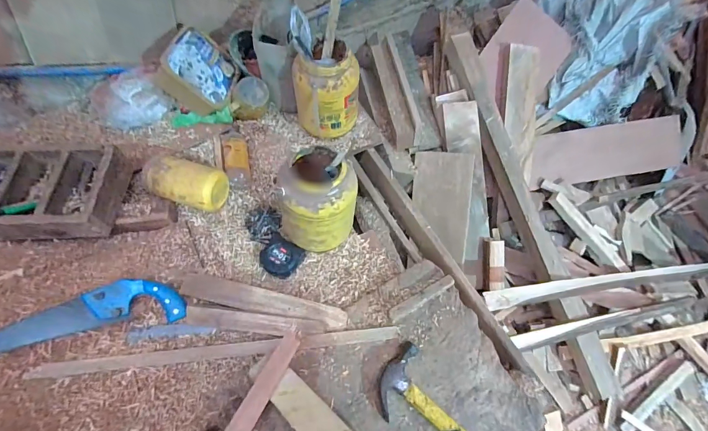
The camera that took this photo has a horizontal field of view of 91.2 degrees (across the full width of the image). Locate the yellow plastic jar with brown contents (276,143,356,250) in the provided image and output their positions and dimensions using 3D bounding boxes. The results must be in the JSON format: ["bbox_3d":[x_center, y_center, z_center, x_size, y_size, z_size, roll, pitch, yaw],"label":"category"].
[{"bbox_3d":[-0.069,-0.017,0.719,0.151,0.224,0.126,-33,62,-19],"label":"yellow plastic jar with brown contents"}]

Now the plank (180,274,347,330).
[{"bbox_3d":[-0.181,0.174,0.700,0.334,0.012,0.046,13,67,2],"label":"plank"}]

